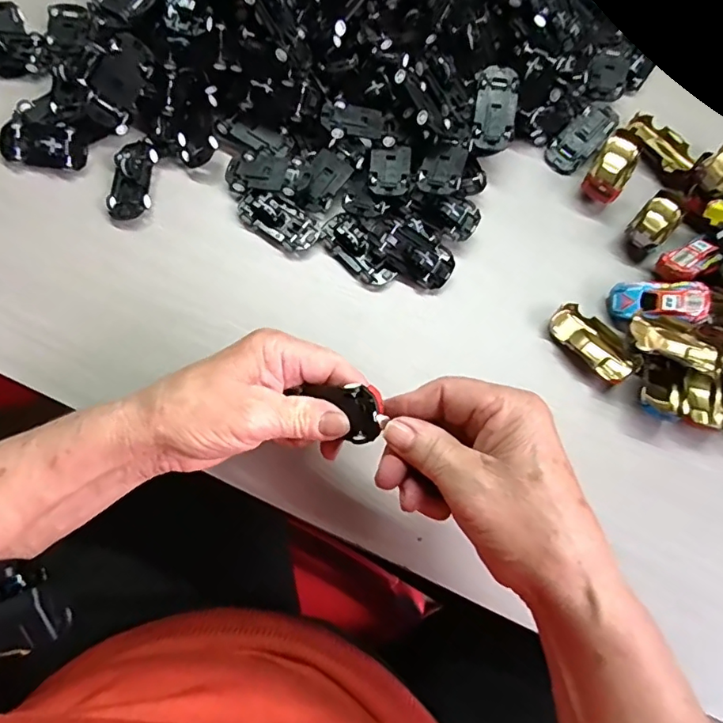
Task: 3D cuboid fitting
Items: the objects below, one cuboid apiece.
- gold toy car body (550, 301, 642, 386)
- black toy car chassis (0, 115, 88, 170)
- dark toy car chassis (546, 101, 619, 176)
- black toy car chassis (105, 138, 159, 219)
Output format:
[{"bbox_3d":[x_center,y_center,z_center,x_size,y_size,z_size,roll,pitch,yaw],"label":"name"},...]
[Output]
[{"bbox_3d":[0.161,-0.012,0.368,0.029,0.012,0.064,-41,77,-13],"label":"gold toy car body"},{"bbox_3d":[-0.241,-0.166,0.398,0.062,0.017,0.031,10,72,2],"label":"black toy car chassis"},{"bbox_3d":[0.178,-0.180,0.423,0.031,0.007,0.066,43,91,12],"label":"dark toy car chassis"},{"bbox_3d":[-0.171,-0.137,0.394,0.030,0.010,0.064,2,72,0],"label":"black toy car chassis"}]

